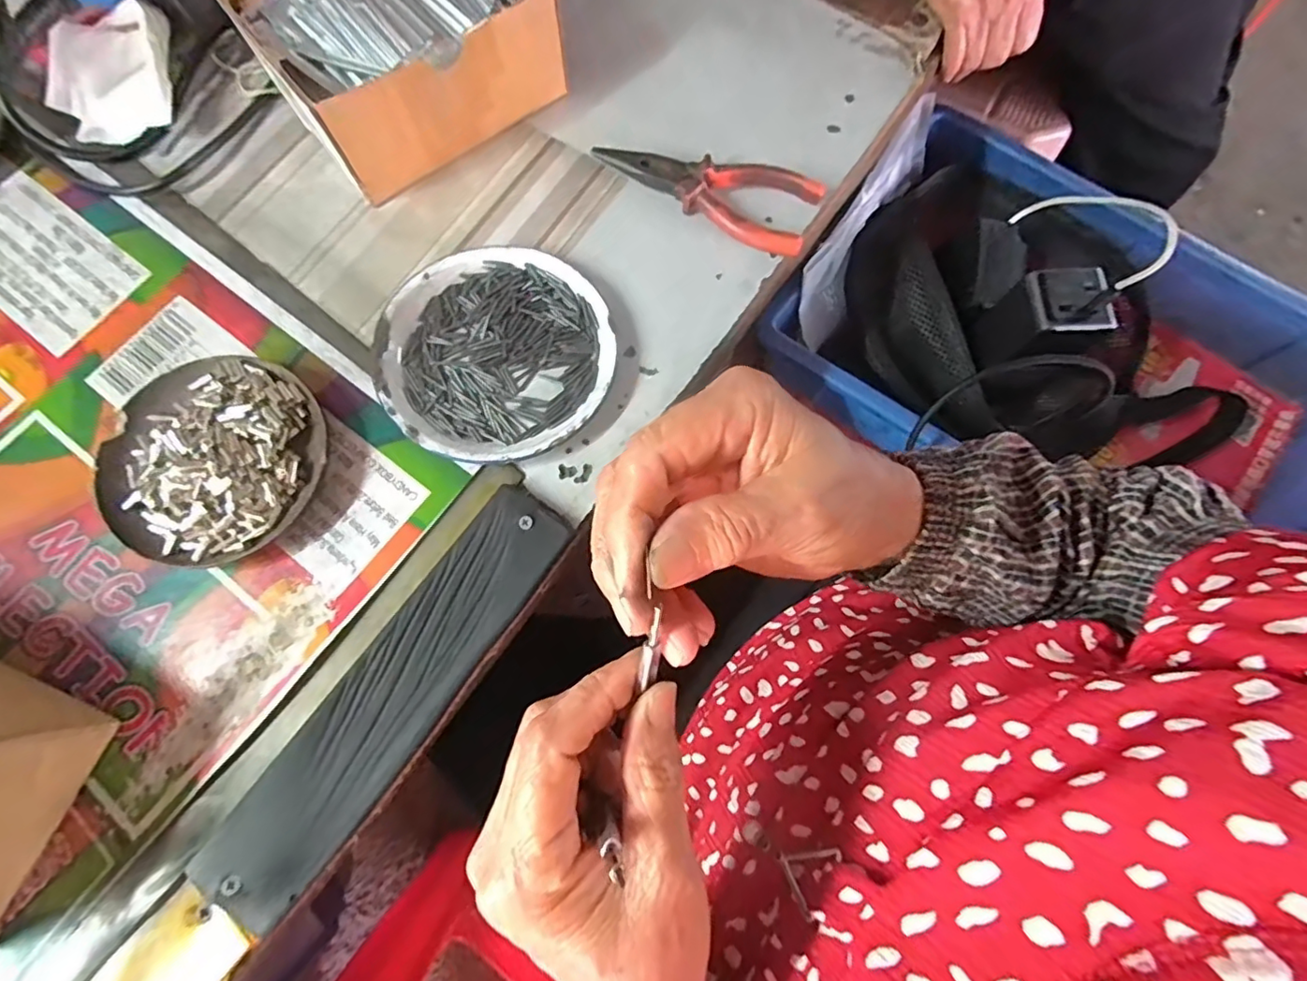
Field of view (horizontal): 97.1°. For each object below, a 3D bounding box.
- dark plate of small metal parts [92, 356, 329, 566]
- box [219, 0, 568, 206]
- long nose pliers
[{"bbox_3d":[-0.236,-0.019,0.309,0.109,0.026,0.110,0,74,-2],"label":"dark plate of small metal parts"},{"bbox_3d":[-0.156,-0.281,0.363,0.164,0.069,0.129,-36,79,-11],"label":"box"},{"bbox_3d":[0.036,-0.199,0.369,0.142,0.019,0.050,30,76,6],"label":"long nose pliers"}]

